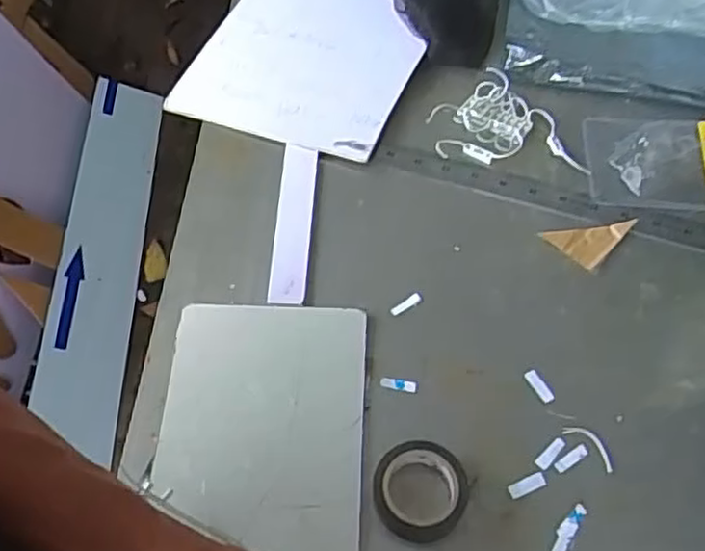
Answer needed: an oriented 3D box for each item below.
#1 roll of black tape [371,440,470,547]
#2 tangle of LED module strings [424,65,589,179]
[{"bbox_3d":[0.044,0.138,0.456,0.058,0.022,0.058,0,58,0],"label":"roll of black tape"},{"bbox_3d":[0.135,-0.138,0.627,0.128,0.021,0.095,7,58,4],"label":"tangle of LED module strings"}]

